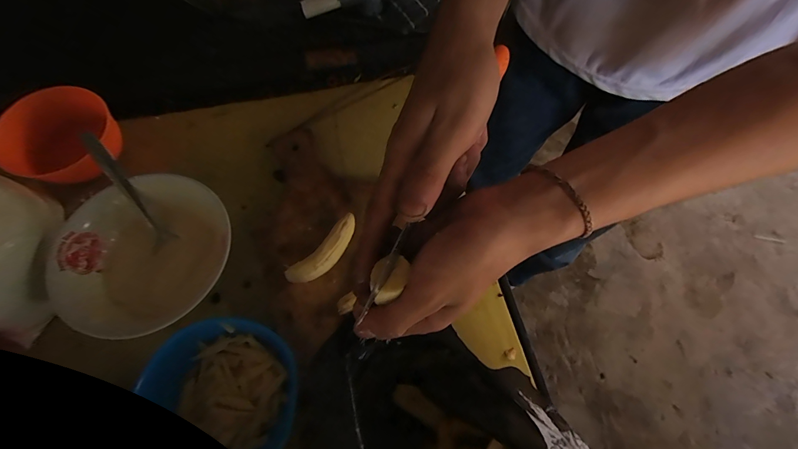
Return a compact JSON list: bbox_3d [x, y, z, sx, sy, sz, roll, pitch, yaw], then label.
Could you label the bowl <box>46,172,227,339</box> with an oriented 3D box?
[{"bbox_3d":[-0.244,0.033,0.335,0.140,0.061,0.146,0,67,-1],"label":"bowl"}]

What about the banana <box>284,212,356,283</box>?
[{"bbox_3d":[-0.076,0.029,0.355,0.028,0.024,0.091,40,72,14],"label":"banana"}]

